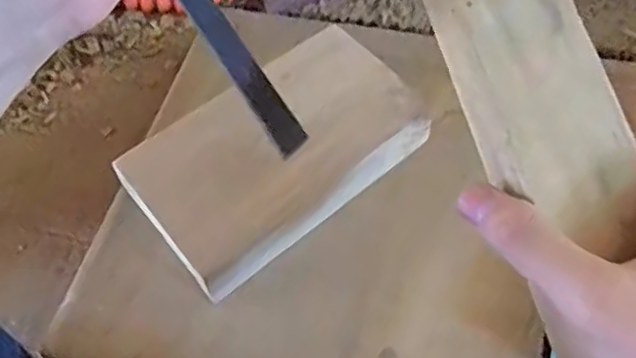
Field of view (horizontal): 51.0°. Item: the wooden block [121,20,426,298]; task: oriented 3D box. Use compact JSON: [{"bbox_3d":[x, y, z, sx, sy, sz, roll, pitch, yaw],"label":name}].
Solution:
[{"bbox_3d":[-0.023,-0.015,0.395,0.168,0.042,0.095,-38,64,-17],"label":"wooden block"}]

